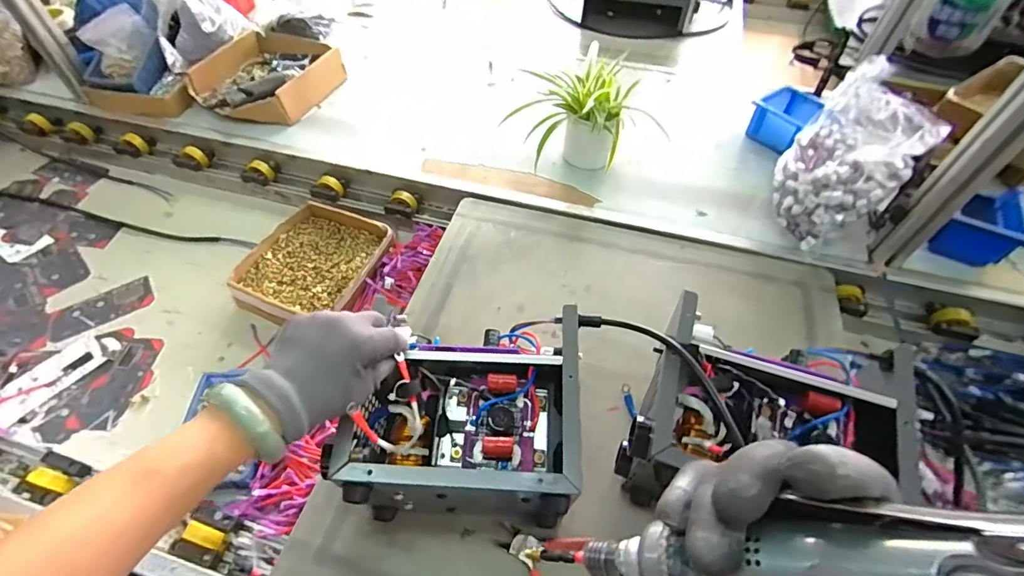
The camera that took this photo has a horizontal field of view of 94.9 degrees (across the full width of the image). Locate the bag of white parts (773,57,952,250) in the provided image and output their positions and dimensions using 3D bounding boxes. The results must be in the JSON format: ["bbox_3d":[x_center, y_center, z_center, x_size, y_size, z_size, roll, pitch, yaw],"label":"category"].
[{"bbox_3d":[0.483,-0.177,0.703,0.133,0.217,0.159,-18,55,-15],"label":"bag of white parts"}]

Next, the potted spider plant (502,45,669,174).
[{"bbox_3d":[0.108,-0.304,0.833,0.179,0.144,0.196,-15,54,-12],"label":"potted spider plant"}]

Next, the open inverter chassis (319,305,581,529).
[{"bbox_3d":[-0.043,0.130,0.471,0.203,0.133,0.180,5,52,3],"label":"open inverter chassis"}]

